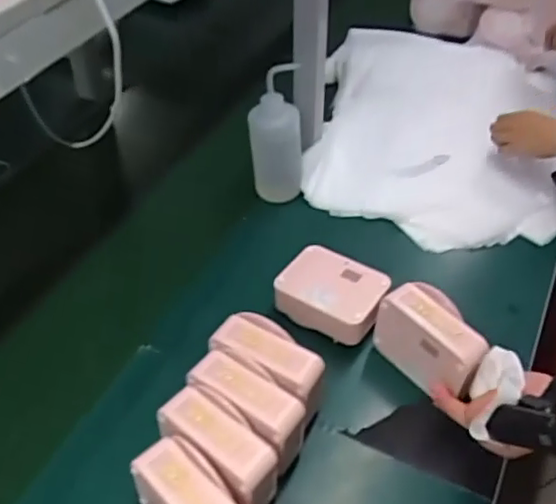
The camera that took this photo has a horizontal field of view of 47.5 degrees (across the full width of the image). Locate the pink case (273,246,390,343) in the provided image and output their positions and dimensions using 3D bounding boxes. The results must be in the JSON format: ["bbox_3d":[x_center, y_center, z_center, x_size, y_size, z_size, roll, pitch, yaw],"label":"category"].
[{"bbox_3d":[0.071,0.051,0.817,0.128,0.051,0.098,21,50,21],"label":"pink case"}]

